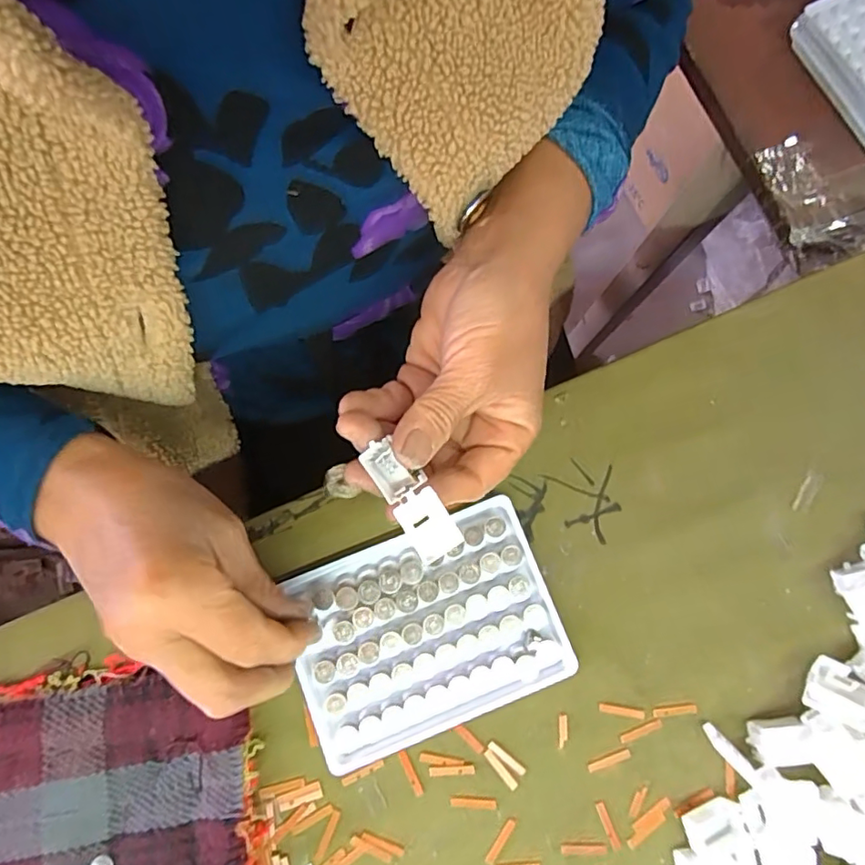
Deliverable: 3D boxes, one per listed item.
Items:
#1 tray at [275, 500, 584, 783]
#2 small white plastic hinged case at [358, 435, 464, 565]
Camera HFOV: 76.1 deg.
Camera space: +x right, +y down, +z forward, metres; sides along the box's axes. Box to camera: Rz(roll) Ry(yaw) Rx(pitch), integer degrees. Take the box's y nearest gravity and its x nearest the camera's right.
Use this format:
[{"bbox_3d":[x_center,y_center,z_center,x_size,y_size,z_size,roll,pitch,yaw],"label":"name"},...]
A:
[{"bbox_3d":[-0.005,0.098,0.276,0.127,0.012,0.095,-21,79,-6],"label":"tray"},{"bbox_3d":[-0.010,0.029,0.235,0.019,0.014,0.054,-35,73,-8],"label":"small white plastic hinged case"}]

